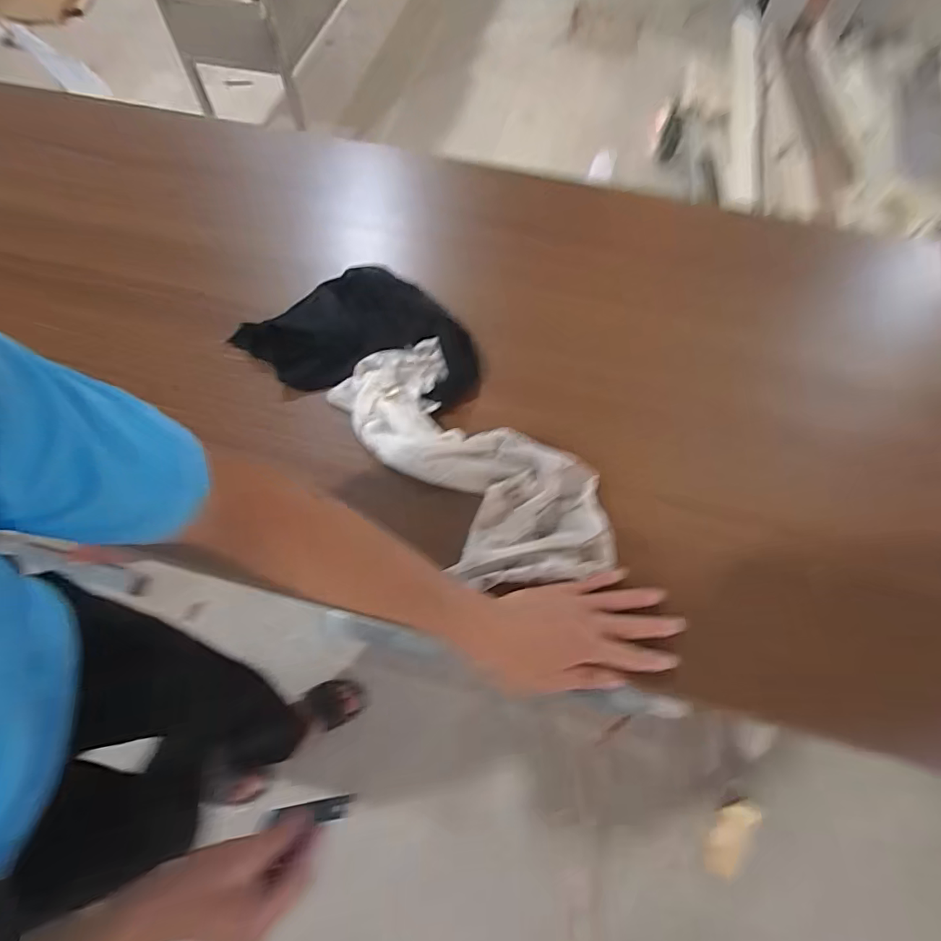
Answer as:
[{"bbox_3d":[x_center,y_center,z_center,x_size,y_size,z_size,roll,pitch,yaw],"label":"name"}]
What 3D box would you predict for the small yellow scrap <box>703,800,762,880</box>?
[{"bbox_3d":[0.578,0.816,1.151,0.073,0.012,0.167,28,79,29],"label":"small yellow scrap"}]

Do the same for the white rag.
[{"bbox_3d":[-0.008,-0.005,0.562,0.350,0.028,0.162,41,71,15],"label":"white rag"}]

